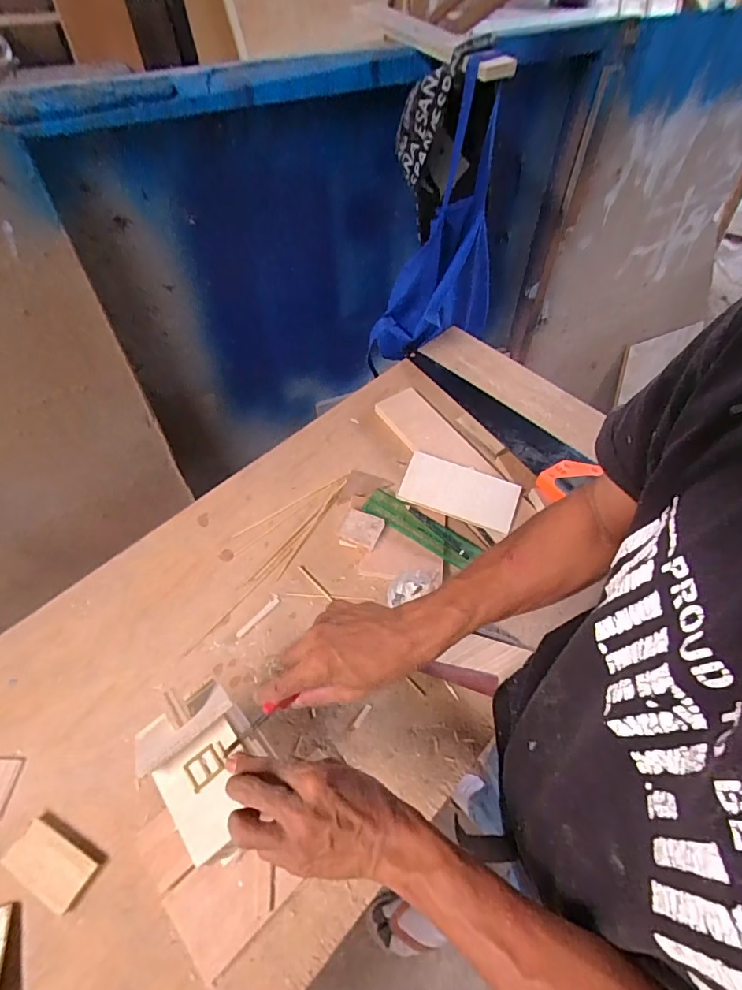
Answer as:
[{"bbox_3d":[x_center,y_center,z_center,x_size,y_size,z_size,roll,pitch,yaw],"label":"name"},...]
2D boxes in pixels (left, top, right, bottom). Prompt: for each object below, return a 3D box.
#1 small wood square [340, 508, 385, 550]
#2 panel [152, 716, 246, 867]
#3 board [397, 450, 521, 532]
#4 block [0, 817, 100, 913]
[{"bbox_3d":[-0.013,0.049,0.682,0.055,0.020,0.047,19,57,13],"label":"small wood square"},{"bbox_3d":[-0.135,0.244,0.396,0.070,0.012,0.081,-33,62,-22],"label":"panel"},{"bbox_3d":[0.135,-0.006,0.719,0.172,0.009,0.091,19,67,3],"label":"board"},{"bbox_3d":[-0.320,0.367,0.471,0.086,0.010,0.045,23,58,15],"label":"block"}]

